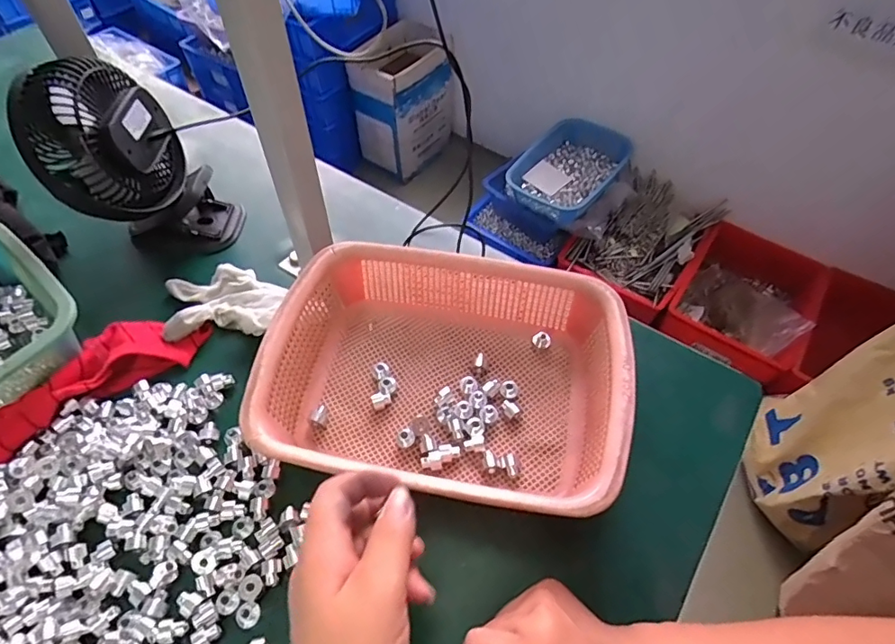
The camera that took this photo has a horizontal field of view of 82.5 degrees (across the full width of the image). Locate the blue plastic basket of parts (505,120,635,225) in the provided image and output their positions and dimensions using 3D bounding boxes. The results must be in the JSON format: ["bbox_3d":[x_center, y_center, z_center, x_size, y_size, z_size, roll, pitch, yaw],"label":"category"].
[{"bbox_3d":[0.326,-0.421,1.407,0.249,0.100,0.301,36,75,20],"label":"blue plastic basket of parts"}]

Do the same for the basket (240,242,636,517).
[{"bbox_3d":[-0.002,0.048,0.444,0.294,0.077,0.214,11,54,6],"label":"basket"}]

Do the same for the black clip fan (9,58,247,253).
[{"bbox_3d":[-0.319,-0.156,0.523,0.149,0.182,0.095,-30,60,-21],"label":"black clip fan"}]

